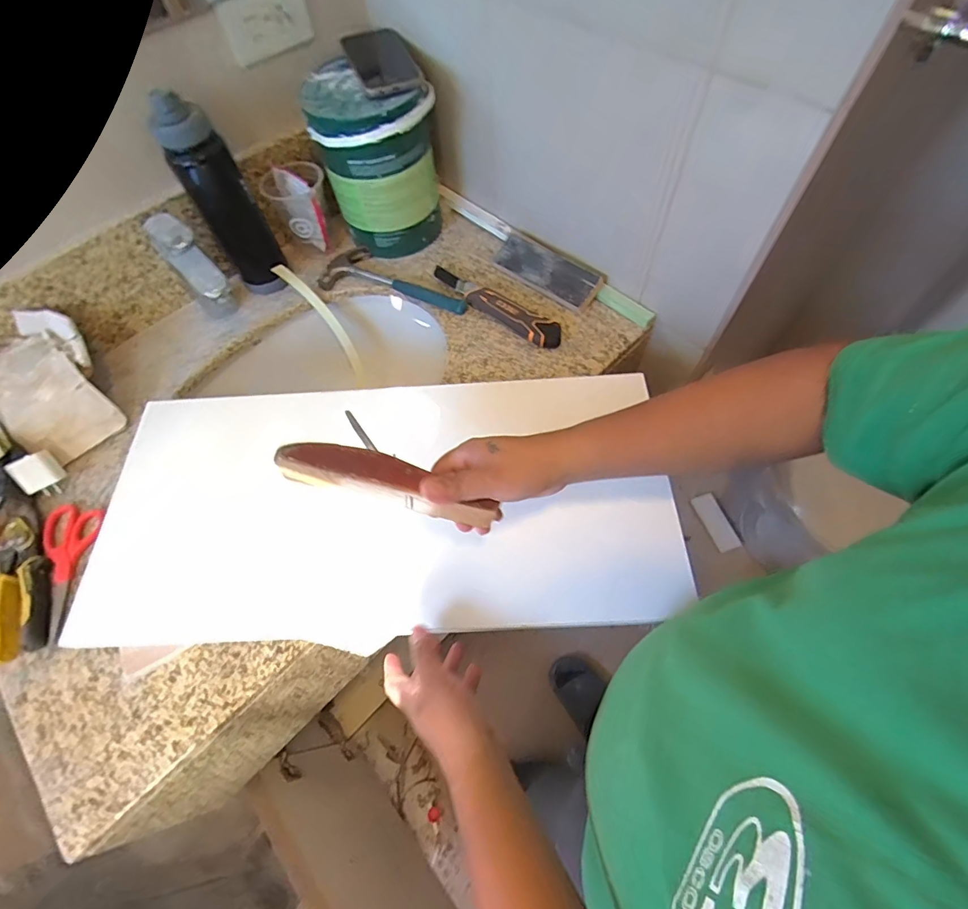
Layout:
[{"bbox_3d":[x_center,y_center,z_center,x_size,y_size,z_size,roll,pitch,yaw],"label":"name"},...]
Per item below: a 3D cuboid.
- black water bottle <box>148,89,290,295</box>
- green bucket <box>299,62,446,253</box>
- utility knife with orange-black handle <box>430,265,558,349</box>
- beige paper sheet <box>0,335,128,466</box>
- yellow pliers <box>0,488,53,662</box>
[{"bbox_3d":[-0.362,-0.350,0.655,0.082,0.267,0.076,-31,64,-12],"label":"black water bottle"},{"bbox_3d":[-0.158,-0.461,0.723,0.174,0.214,0.164,-13,62,-3],"label":"green bucket"},{"bbox_3d":[0.017,-0.235,0.695,0.248,0.026,0.049,37,70,20],"label":"utility knife with orange-black handle"},{"bbox_3d":[-0.589,-0.077,0.619,0.105,0.080,0.156,-42,67,-17],"label":"beige paper sheet"},{"bbox_3d":[-0.547,0.132,0.537,0.058,0.017,0.204,-24,63,-9],"label":"yellow pliers"}]

